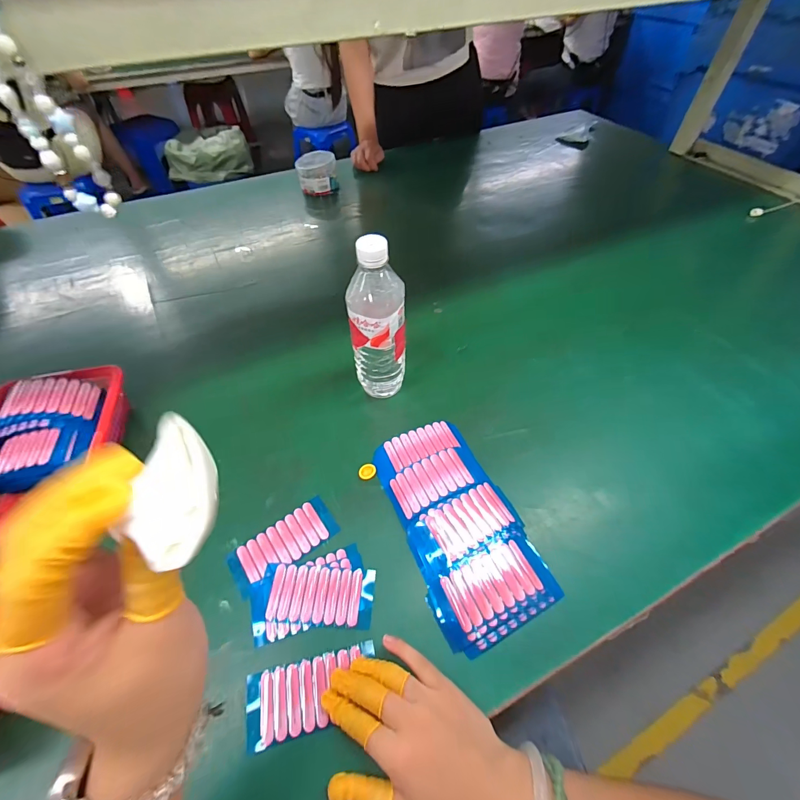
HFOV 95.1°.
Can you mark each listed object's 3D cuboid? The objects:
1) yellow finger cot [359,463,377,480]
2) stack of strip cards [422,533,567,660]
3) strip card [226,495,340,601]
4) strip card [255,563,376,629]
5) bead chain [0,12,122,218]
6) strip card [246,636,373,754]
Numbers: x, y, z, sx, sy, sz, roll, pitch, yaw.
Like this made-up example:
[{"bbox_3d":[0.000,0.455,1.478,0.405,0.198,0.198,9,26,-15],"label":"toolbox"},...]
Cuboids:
[{"bbox_3d":[-0.041,0.090,0.464,0.022,0.004,0.022,-2,53,2],"label":"yellow finger cot"},{"bbox_3d":[0.096,0.190,0.364,0.127,0.026,0.072,-22,56,-16],"label":"stack of strip cards"},{"bbox_3d":[-0.131,0.163,0.417,0.116,0.012,0.053,-32,59,-22],"label":"strip card"},{"bbox_3d":[-0.085,0.201,0.378,0.114,0.004,0.054,2,53,2],"label":"strip card"},{"bbox_3d":[-0.220,-0.176,0.222,0.029,0.123,0.009,-36,61,-24],"label":"bead chain"},{"bbox_3d":[-0.079,0.267,0.334,0.117,0.006,0.054,-12,54,-8],"label":"strip card"}]

